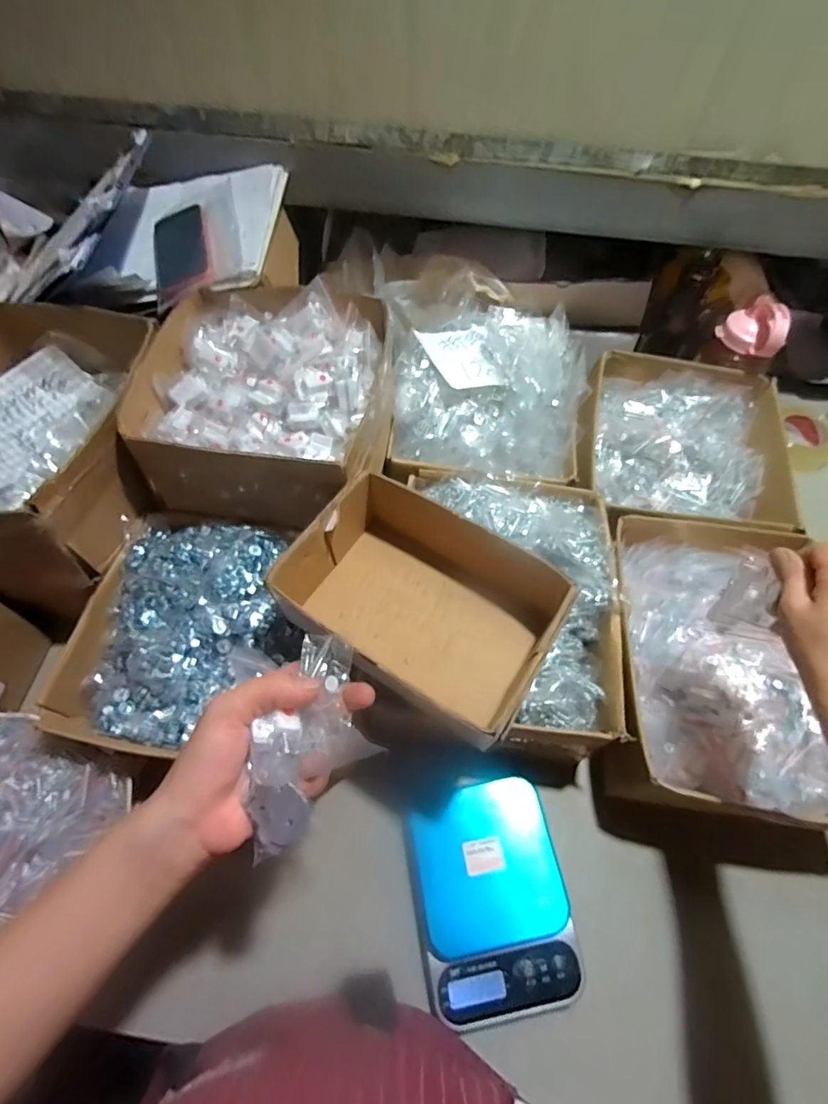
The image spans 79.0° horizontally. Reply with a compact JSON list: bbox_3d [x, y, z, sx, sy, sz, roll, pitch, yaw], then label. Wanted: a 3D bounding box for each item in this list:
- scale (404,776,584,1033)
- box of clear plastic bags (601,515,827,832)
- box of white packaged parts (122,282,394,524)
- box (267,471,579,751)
[{"bbox_3d":[0.075,0.341,0.503,0.144,0.029,0.197,-9,59,-7],"label":"scale"},{"bbox_3d":[0.326,0.123,0.590,0.198,0.097,0.329,9,58,4],"label":"box of clear plastic bags"},{"bbox_3d":[-0.177,-0.189,0.649,0.284,0.128,0.302,5,58,2],"label":"box of white packaged parts"},{"bbox_3d":[0.009,0.055,0.513,0.253,0.110,0.164,30,62,16],"label":"box"}]

